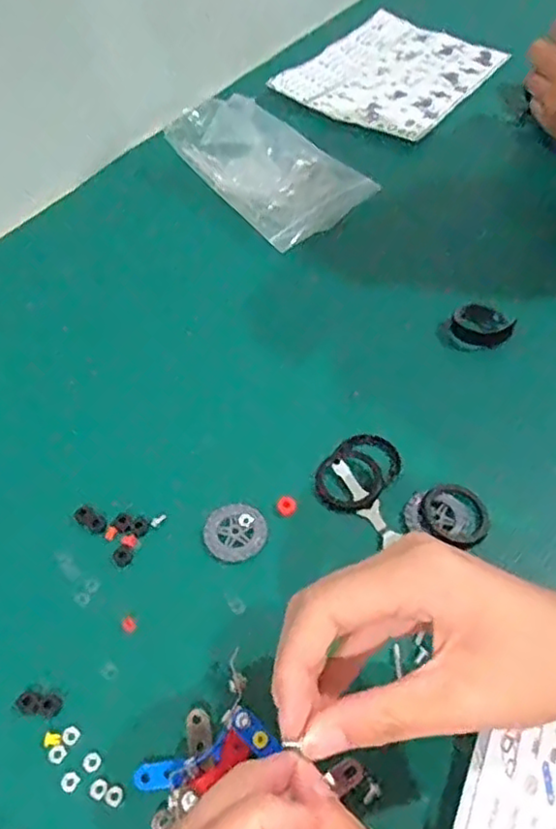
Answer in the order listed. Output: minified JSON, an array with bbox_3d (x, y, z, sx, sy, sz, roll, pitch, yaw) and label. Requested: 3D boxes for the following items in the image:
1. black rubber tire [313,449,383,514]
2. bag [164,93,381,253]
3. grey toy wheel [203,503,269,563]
[{"bbox_3d":[0.040,0.038,0.368,0.038,0.007,0.039,0,51,0],"label":"black rubber tire"},{"bbox_3d":[-0.007,-0.209,0.527,0.099,0.020,0.157,-39,76,-9],"label":"bag"},{"bbox_3d":[-0.024,0.064,0.349,0.032,0.006,0.033,0,51,0],"label":"grey toy wheel"}]

